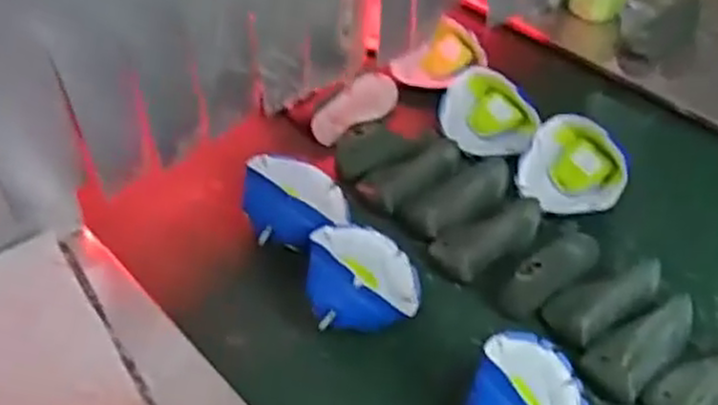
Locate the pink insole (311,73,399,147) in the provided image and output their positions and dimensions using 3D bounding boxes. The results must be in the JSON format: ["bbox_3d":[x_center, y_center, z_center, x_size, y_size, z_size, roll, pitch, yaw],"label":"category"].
[{"bbox_3d":[-0.003,-0.136,1.049,0.152,0.063,0.013,-33,27,-33],"label":"pink insole"}]

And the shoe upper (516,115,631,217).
[{"bbox_3d":[0.267,-0.045,0.939,0.124,0.061,0.131,22,75,12],"label":"shoe upper"}]

